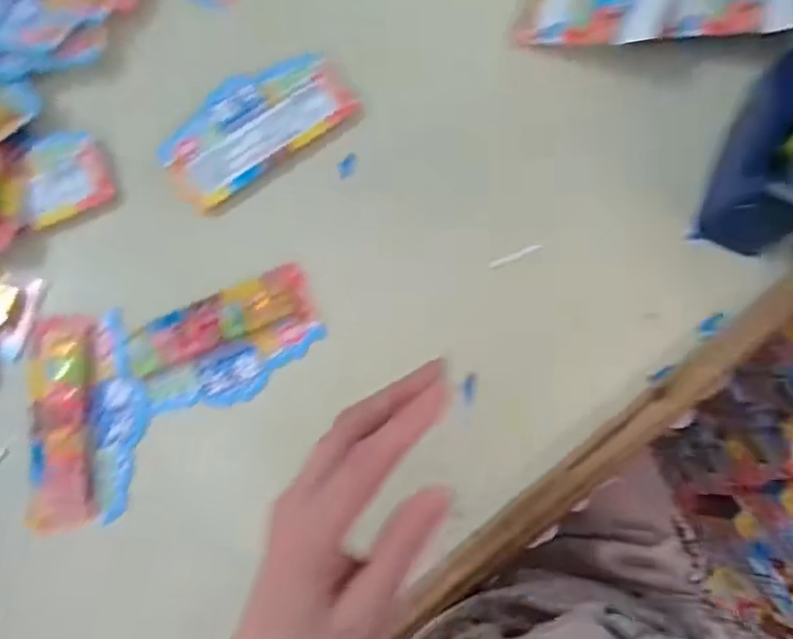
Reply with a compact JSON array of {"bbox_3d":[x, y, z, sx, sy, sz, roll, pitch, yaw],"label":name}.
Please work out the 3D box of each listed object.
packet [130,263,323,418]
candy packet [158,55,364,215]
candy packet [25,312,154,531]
[{"bbox_3d":[-0.119,0.016,0.442,0.131,0.012,0.078,-23,80,-6],"label":"packet"},{"bbox_3d":[-0.108,-0.151,0.481,0.150,0.029,0.078,-35,81,-8],"label":"candy packet"},{"bbox_3d":[-0.215,0.068,0.438,0.078,0.010,0.145,-6,79,-3],"label":"candy packet"}]

